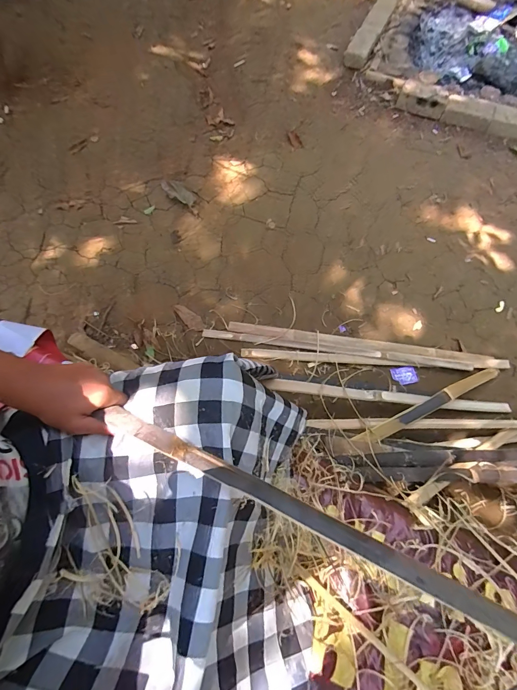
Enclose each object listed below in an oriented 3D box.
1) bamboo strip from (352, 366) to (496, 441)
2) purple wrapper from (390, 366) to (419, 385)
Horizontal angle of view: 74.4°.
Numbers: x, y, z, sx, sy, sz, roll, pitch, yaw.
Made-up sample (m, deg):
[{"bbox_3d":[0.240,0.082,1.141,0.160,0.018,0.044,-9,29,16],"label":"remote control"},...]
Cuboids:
[{"bbox_3d":[0.512,0.171,0.997,0.592,0.020,0.039,-17,70,-25],"label":"bamboo strip"},{"bbox_3d":[0.490,0.102,1.139,0.083,0.006,0.059,-7,70,-4],"label":"purple wrapper"}]

